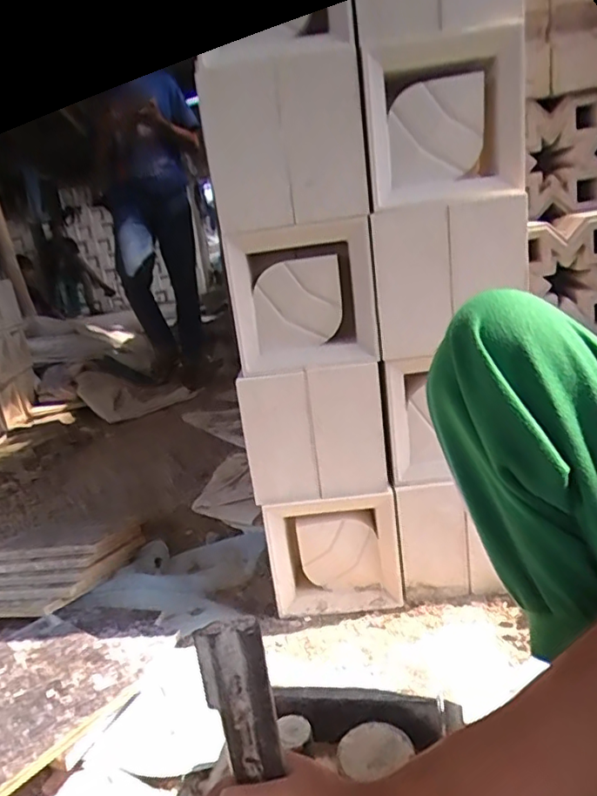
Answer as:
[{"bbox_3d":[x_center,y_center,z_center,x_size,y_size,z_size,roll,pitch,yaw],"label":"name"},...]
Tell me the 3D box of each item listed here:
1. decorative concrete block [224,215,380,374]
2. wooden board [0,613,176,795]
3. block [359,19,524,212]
[{"bbox_3d":[0.006,-0.149,0.833,0.213,0.198,0.066,-10,13,-4],"label":"decorative concrete block"},{"bbox_3d":[-0.358,0.395,0.794,0.246,0.019,0.323,9,16,31],"label":"wooden board"},{"bbox_3d":[0.199,-0.385,0.777,0.210,0.210,0.050,-10,13,-1],"label":"block"}]

